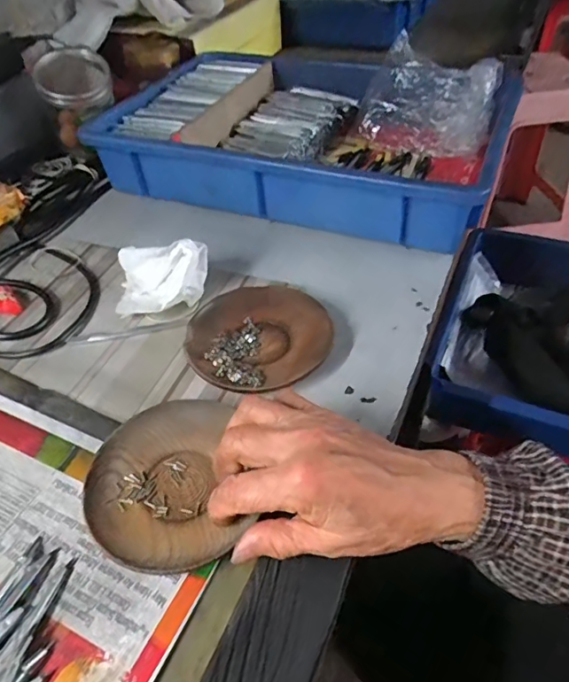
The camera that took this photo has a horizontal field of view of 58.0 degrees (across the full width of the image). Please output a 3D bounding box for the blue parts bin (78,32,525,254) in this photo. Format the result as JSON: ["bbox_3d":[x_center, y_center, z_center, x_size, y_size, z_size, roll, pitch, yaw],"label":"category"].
[{"bbox_3d":[0.028,-0.258,0.623,0.437,0.084,0.318,16,49,19],"label":"blue parts bin"}]

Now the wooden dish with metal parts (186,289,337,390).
[{"bbox_3d":[-0.022,-0.002,0.417,0.112,0.017,0.103,-2,45,2],"label":"wooden dish with metal parts"}]

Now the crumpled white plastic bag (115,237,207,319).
[{"bbox_3d":[-0.116,-0.061,0.460,0.084,0.055,0.057,7,46,11],"label":"crumpled white plastic bag"}]

